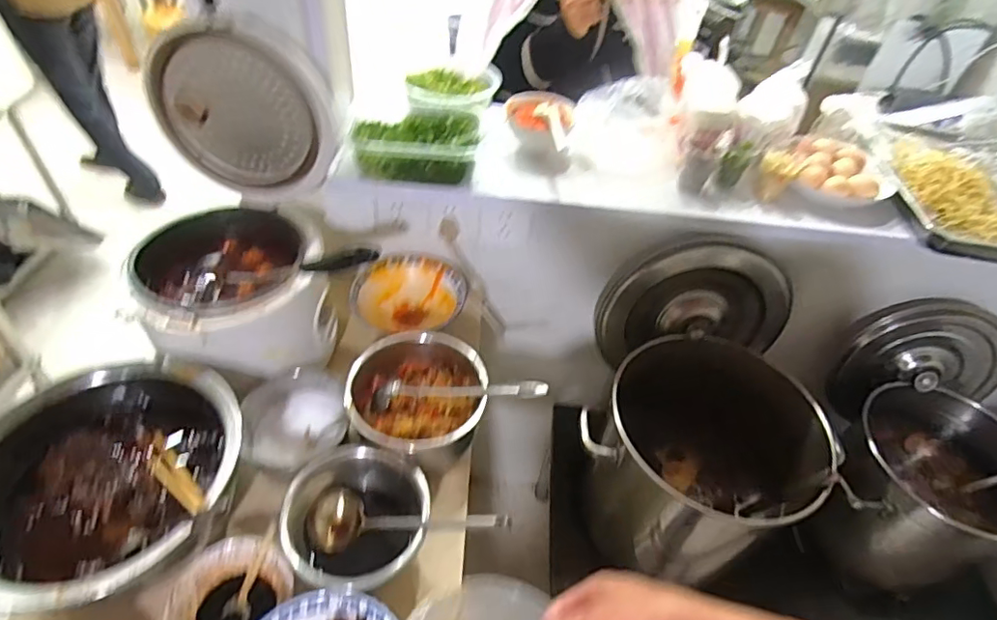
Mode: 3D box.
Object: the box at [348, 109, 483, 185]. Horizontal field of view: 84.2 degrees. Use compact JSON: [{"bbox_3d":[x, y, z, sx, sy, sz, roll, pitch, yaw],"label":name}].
[{"bbox_3d":[-0.127,-0.264,0.875,0.200,0.065,0.158,4,45,-4],"label":"box"}]

